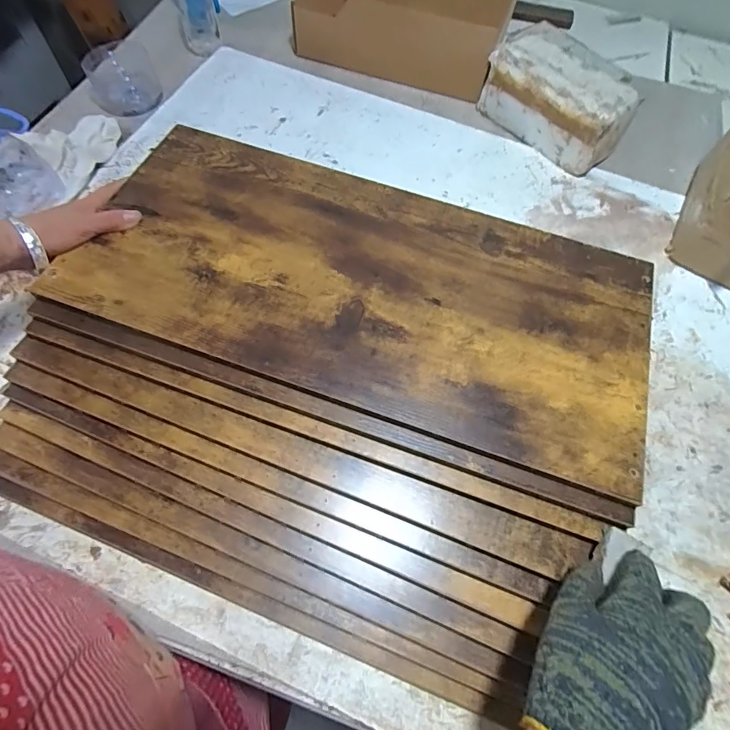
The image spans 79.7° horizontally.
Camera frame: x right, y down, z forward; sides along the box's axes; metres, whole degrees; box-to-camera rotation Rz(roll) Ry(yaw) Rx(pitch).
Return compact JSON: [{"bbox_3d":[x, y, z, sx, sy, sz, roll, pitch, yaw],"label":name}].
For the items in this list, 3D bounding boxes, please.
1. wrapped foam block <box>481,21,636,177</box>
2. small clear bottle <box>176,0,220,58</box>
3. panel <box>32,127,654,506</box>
[{"bbox_3d":[0.310,-0.422,0.708,0.115,0.106,0.223,-36,71,-19],"label":"wrapped foam block"},{"bbox_3d":[-0.293,-0.626,0.742,0.064,0.145,0.057,-14,66,-10],"label":"small clear bottle"},{"bbox_3d":[0.000,-0.091,0.455,0.571,0.011,0.270,20,64,6],"label":"panel"}]

